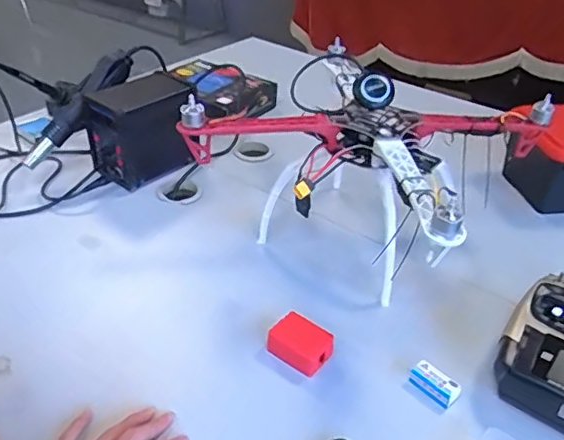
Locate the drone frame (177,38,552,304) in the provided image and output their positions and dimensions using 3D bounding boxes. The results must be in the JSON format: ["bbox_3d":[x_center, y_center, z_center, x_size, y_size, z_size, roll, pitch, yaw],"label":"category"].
[{"bbox_3d":[0.112,-0.069,0.777,0.377,0.224,0.339,24,41,28],"label":"drone frame"}]

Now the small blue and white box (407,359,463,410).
[{"bbox_3d":[0.163,0.175,0.606,0.027,0.015,0.053,-27,44,-35],"label":"small blue and white box"}]

